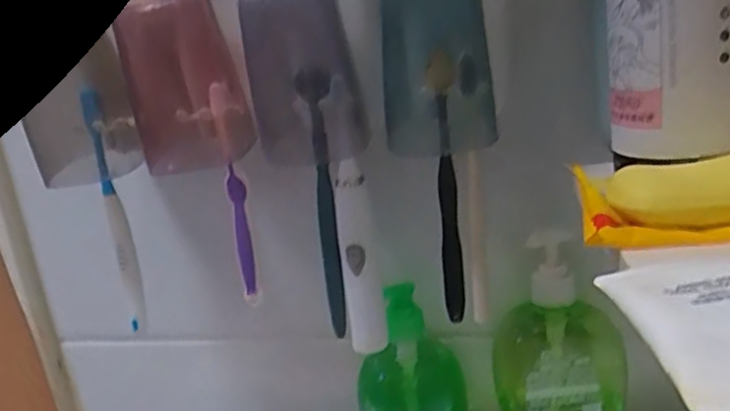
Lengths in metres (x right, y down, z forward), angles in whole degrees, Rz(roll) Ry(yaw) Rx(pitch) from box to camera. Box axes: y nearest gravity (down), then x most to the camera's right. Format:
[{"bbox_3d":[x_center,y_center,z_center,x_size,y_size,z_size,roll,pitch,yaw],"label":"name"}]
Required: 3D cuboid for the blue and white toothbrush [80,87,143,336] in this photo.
[{"bbox_3d":[-0.177,0.008,0.447,0.015,0.177,0.013,5,20,32],"label":"blue and white toothbrush"}]

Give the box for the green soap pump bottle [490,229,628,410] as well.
[{"bbox_3d":[0.143,0.128,0.471,0.095,0.188,0.053,1,18,21],"label":"green soap pump bottle"}]

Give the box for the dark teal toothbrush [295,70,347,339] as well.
[{"bbox_3d":[-0.024,0.003,0.417,0.018,0.180,0.023,-7,17,-1],"label":"dark teal toothbrush"}]

